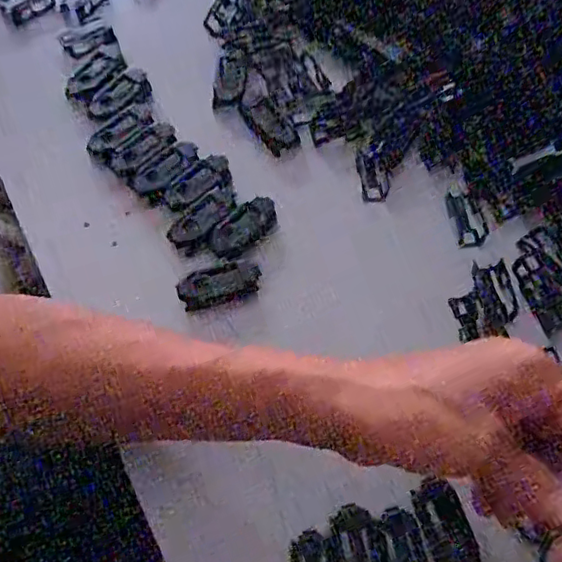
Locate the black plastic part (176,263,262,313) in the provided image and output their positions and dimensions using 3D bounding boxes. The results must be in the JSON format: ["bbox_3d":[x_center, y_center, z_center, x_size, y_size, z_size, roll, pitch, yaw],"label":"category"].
[{"bbox_3d":[-0.037,0.003,0.364,0.050,0.006,0.025,-13,71,-11],"label":"black plastic part"}]

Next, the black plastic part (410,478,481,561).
[{"bbox_3d":[0.085,0.128,0.307,0.022,0.010,0.049,-17,72,-12],"label":"black plastic part"}]

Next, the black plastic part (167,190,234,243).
[{"bbox_3d":[-0.049,-0.040,0.382,0.048,0.004,0.019,-36,76,-18],"label":"black plastic part"}]

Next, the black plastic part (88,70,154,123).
[{"bbox_3d":[-0.113,-0.130,0.420,0.046,0.006,0.030,-30,75,-16],"label":"black plastic part"}]

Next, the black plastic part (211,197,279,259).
[{"bbox_3d":[-0.023,-0.035,0.380,0.049,0.006,0.026,-34,76,-17],"label":"black plastic part"}]

